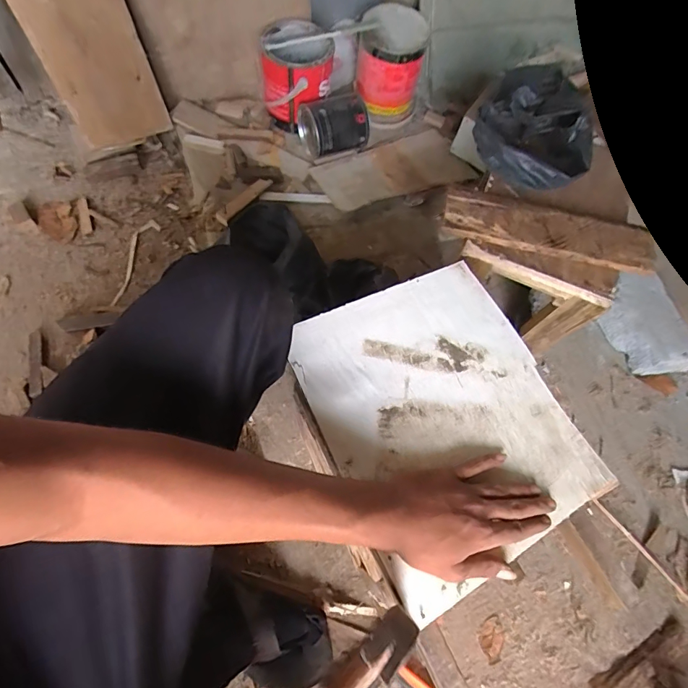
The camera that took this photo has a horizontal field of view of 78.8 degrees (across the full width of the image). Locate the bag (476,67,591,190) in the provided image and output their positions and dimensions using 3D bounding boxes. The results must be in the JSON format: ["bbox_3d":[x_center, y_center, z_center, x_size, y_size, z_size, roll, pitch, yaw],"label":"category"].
[{"bbox_3d":[0.294,-0.328,0.660,0.164,0.107,0.172,14,65,0],"label":"bag"}]

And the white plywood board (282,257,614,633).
[{"bbox_3d":[0.108,0.069,0.455,0.258,0.008,0.304,-23,72,-17],"label":"white plywood board"}]

